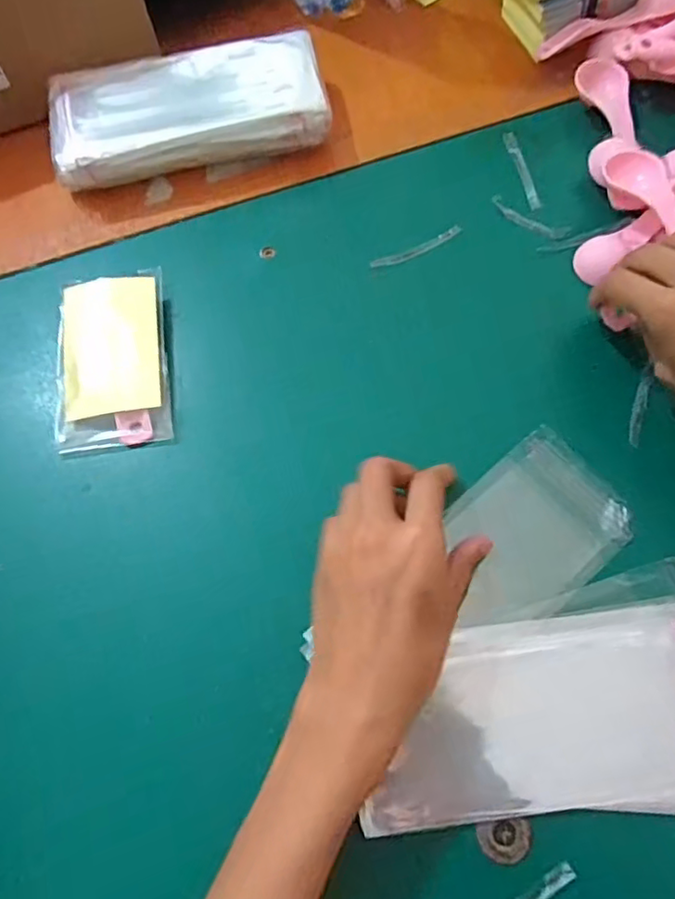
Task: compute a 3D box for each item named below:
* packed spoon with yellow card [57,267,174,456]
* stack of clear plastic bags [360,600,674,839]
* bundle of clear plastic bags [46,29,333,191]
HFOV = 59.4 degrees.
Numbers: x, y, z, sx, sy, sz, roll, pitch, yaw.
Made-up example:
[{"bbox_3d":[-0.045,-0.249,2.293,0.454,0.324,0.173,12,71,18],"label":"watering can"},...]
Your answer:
[{"bbox_3d":[-0.142,-0.058,0.377,0.067,0.015,0.116,-8,69,-1],"label":"packed spoon with yellow card"},{"bbox_3d":[0.114,0.129,0.291,0.189,0.010,0.091,-8,69,7],"label":"stack of clear plastic bags"},{"bbox_3d":[-0.104,-0.238,0.426,0.187,0.045,0.080,-12,69,-2],"label":"bundle of clear plastic bags"}]

